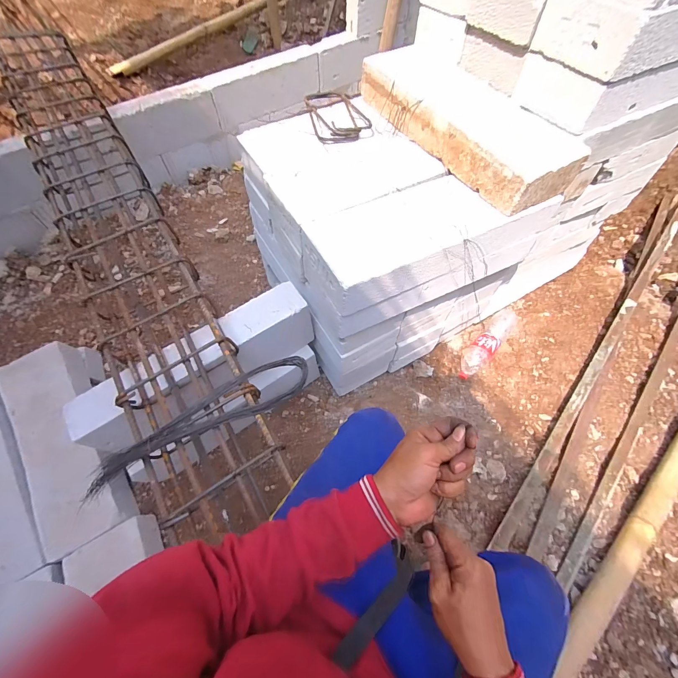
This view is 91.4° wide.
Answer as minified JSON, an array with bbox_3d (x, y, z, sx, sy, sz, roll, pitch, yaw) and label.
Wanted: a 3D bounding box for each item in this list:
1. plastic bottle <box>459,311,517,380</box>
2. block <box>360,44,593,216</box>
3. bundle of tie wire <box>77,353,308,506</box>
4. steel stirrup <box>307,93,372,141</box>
[{"bbox_3d":[0.552,0.019,1.237,0.087,0.096,0.325,39,86,19],"label":"plastic bottle"},{"bbox_3d":[0.289,-0.531,0.802,0.206,0.104,0.563,-29,65,-15],"label":"block"},{"bbox_3d":[-0.237,0.145,0.636,0.403,0.043,0.088,-28,65,-15],"label":"bundle of tie wire"},{"bbox_3d":[-0.012,-0.612,0.889,0.144,0.029,0.236,-15,62,-9],"label":"steel stirrup"}]

